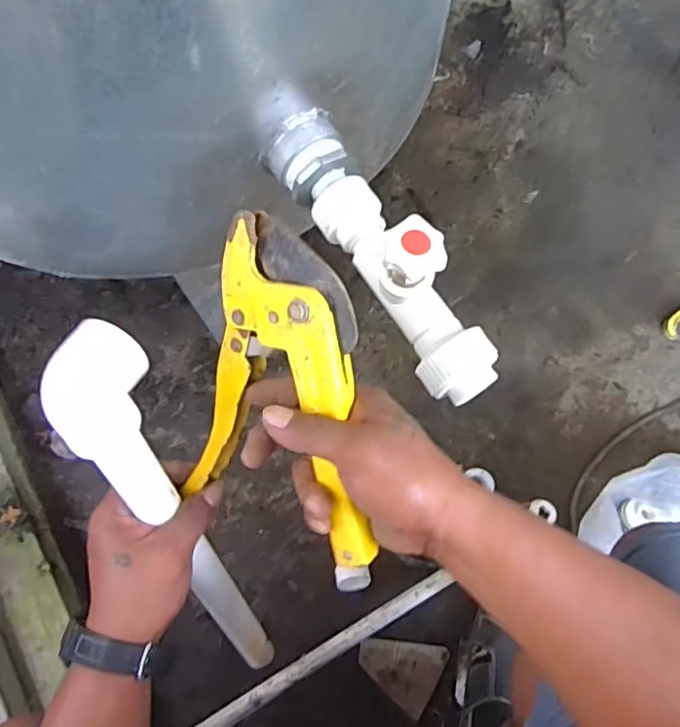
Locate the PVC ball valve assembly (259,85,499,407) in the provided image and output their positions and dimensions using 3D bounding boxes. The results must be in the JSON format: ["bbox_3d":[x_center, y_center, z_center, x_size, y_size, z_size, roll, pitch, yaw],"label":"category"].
[{"bbox_3d":[0.034,-0.104,0.503,0.060,0.085,0.289,-31,74,-12],"label":"PVC ball valve assembly"}]

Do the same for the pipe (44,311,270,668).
[{"bbox_3d":[-0.114,0.158,0.497,0.057,0.473,0.040,-18,46,-8],"label":"pipe"}]

